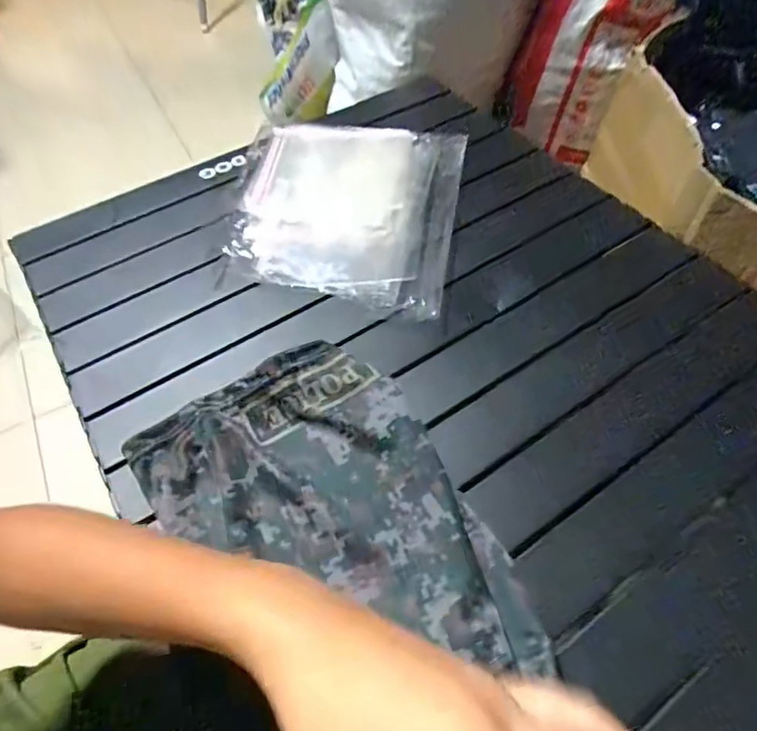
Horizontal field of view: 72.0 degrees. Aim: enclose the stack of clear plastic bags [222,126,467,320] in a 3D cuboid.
[{"bbox_3d":[-0.038,-0.183,0.589,0.244,0.029,0.289,8,56,7],"label":"stack of clear plastic bags"}]

